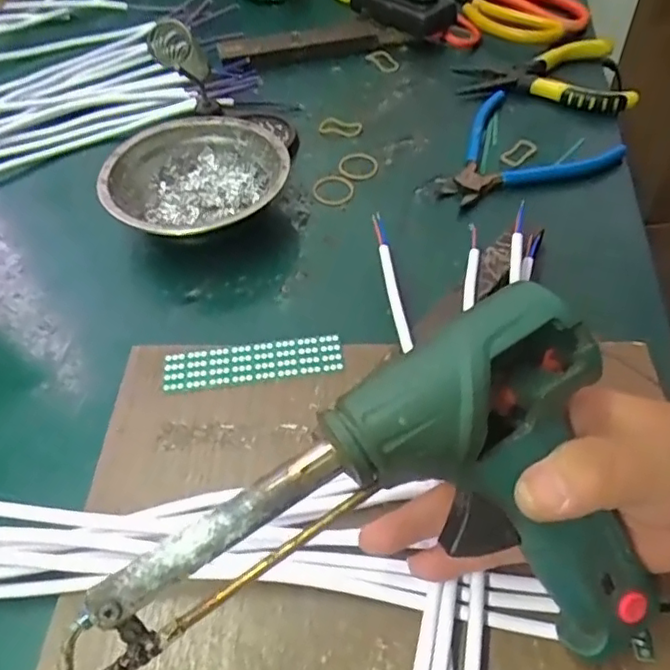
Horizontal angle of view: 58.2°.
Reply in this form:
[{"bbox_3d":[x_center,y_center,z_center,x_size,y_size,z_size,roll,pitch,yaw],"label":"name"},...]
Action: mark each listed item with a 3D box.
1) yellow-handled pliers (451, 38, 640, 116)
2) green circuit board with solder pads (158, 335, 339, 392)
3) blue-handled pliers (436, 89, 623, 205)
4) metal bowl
[{"bbox_3d":[0.183,-0.229,0.523,0.149,0.031,0.081,16,54,10],"label":"yellow-handled pliers"},{"bbox_3d":[-0.047,0.015,0.348,0.101,0.004,0.025,-5,53,-5],"label":"green circuit board with solder pads"},{"bbox_3d":[0.155,-0.136,0.462,0.114,0.019,0.127,20,54,14],"label":"blue-handled pliers"},{"bbox_3d":[-0.099,-0.108,0.429,0.122,0.034,0.122,1,52,-1],"label":"metal bowl"}]

